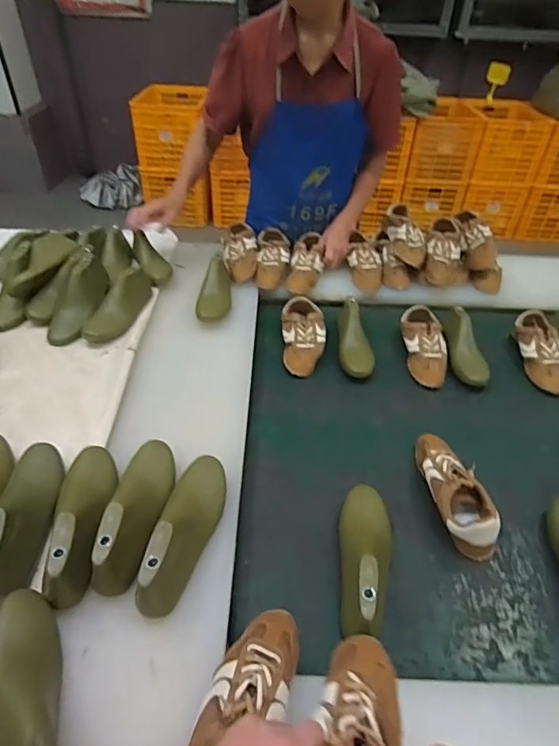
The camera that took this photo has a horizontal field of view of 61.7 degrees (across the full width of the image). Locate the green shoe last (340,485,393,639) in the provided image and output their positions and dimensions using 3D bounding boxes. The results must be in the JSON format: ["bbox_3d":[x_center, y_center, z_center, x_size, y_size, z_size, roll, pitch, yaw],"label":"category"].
[{"bbox_3d":[0.126,0.248,0.661,0.077,0.084,0.224,6,40,6],"label":"green shoe last"}]

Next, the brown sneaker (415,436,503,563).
[{"bbox_3d":[0.279,0.181,0.762,0.082,0.068,0.227,-3,40,-6],"label":"brown sneaker"}]

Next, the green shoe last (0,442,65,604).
[{"bbox_3d":[-0.343,0.176,0.640,0.066,0.074,0.236,-8,43,-11],"label":"green shoe last"}]

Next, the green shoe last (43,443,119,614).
[{"bbox_3d":[-0.268,0.180,0.636,0.070,0.071,0.241,-5,42,-9],"label":"green shoe last"}]

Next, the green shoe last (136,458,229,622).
[{"bbox_3d":[-0.122,0.199,0.629,0.072,0.081,0.236,5,42,3],"label":"green shoe last"}]

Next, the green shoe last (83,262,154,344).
[{"bbox_3d":[-0.348,-0.150,1.045,0.077,0.082,0.224,15,55,16],"label":"green shoe last"}]

